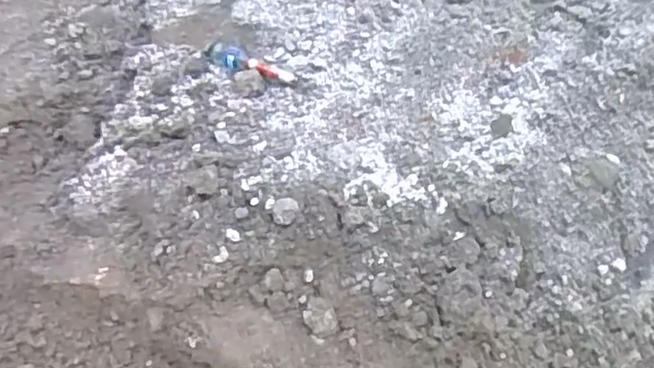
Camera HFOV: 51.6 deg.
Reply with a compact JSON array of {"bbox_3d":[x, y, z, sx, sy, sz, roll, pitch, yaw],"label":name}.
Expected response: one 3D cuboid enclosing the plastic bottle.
[{"bbox_3d":[-0.174,-0.265,1.507,0.231,0.041,0.074,24,54,22],"label":"plastic bottle"}]

